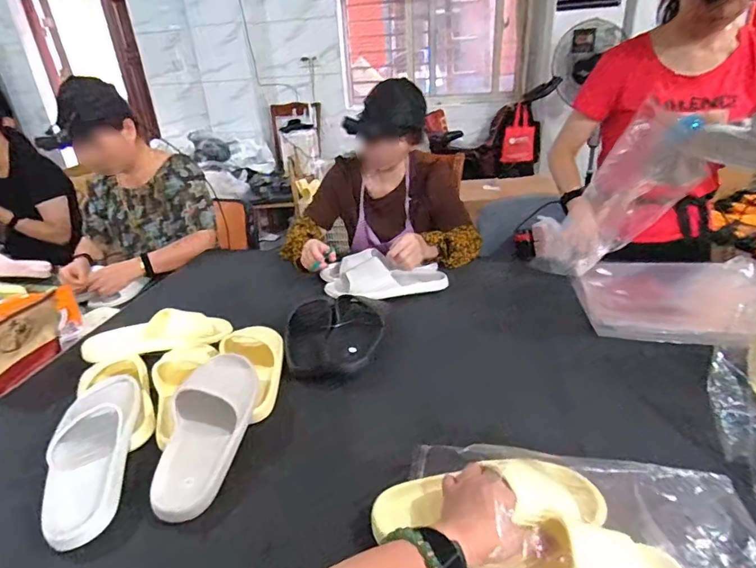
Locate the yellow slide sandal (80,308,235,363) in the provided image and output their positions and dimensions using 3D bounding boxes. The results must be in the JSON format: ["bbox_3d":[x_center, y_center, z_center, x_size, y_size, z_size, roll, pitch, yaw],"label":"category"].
[{"bbox_3d":[-0.423,0.097,0.857,0.257,0.067,0.093,-13,28,-17],"label":"yellow slide sandal"}]

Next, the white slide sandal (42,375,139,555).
[{"bbox_3d":[-0.394,0.221,0.603,0.093,0.062,0.248,-10,41,-12],"label":"white slide sandal"}]

